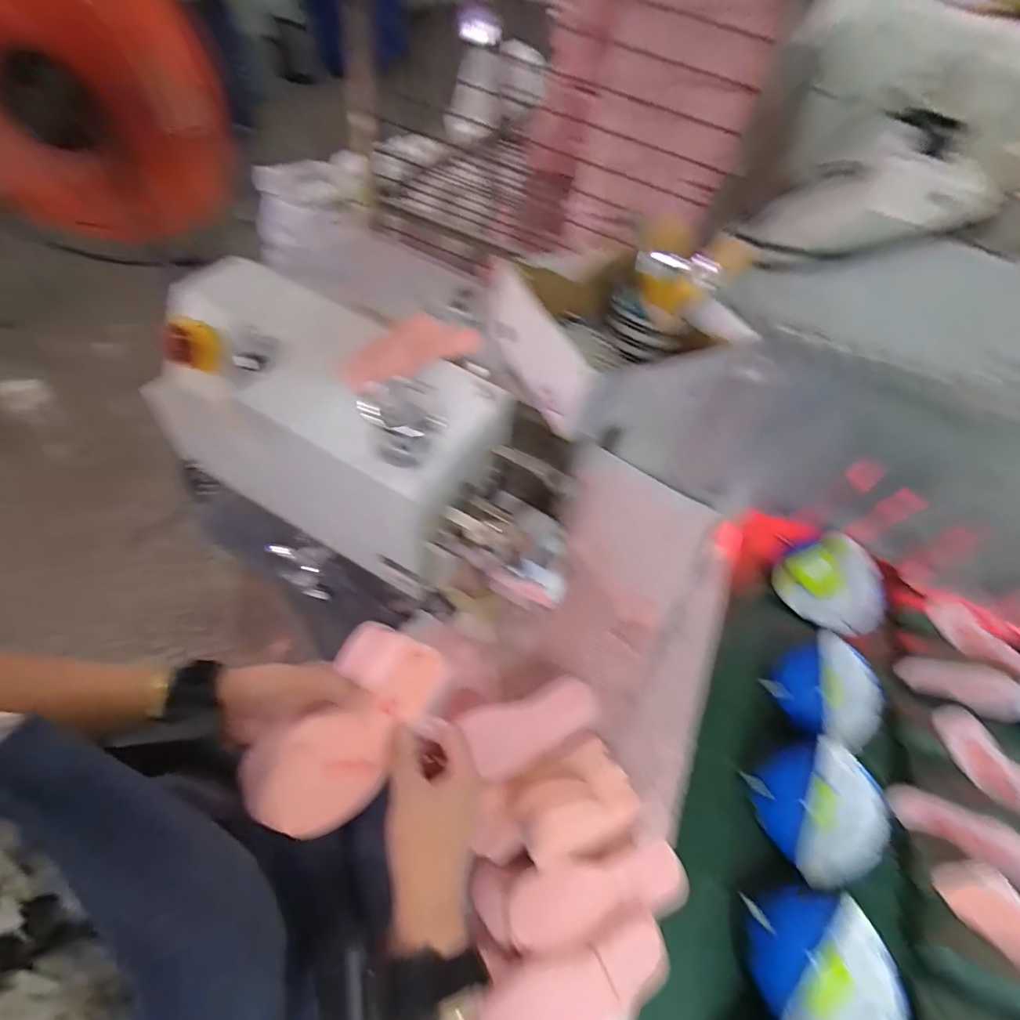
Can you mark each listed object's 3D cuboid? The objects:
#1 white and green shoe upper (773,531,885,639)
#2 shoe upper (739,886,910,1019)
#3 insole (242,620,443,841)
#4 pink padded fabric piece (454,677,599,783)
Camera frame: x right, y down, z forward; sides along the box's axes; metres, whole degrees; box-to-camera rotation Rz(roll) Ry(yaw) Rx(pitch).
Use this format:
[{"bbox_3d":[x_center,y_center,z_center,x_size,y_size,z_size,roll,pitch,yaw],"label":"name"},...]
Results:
[{"bbox_3d":[0.489,0.119,0.741,0.134,0.065,0.150,-8,80,6],"label":"white and green shoe upper"},{"bbox_3d":[0.319,0.466,0.473,0.185,0.060,0.135,39,63,18],"label":"shoe upper"},{"bbox_3d":[-0.133,0.175,0.395,0.096,0.024,0.167,30,61,13],"label":"insole"},{"bbox_3d":[0.026,0.226,0.505,0.142,0.021,0.067,-17,61,-14],"label":"pink padded fabric piece"}]

